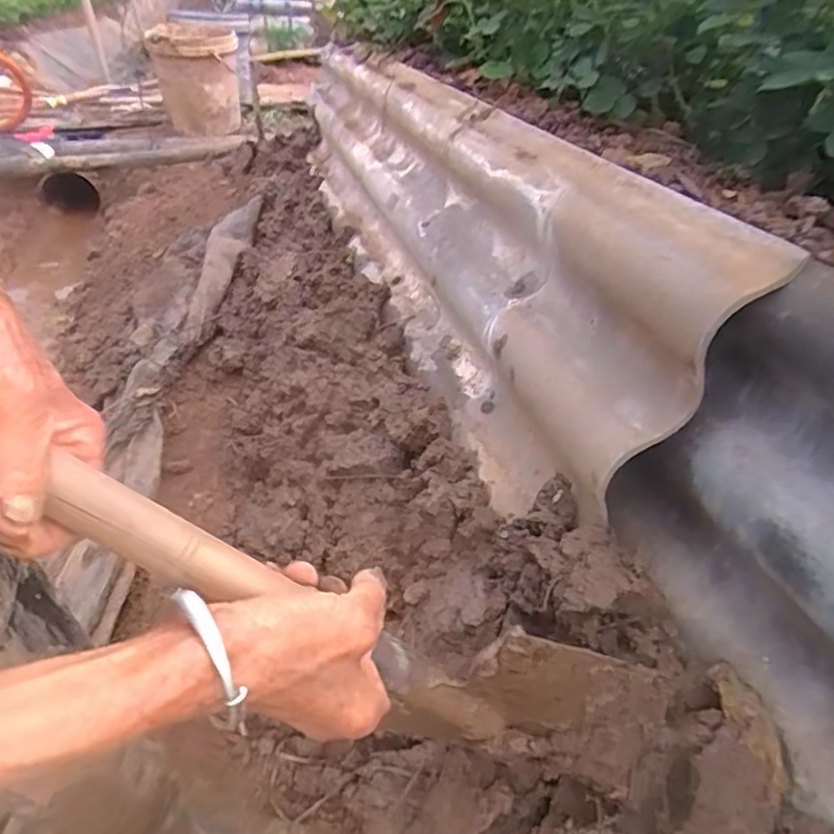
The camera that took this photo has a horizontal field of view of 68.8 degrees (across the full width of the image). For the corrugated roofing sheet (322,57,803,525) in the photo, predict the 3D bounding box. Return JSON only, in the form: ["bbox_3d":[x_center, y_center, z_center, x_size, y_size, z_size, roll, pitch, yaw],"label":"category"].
[{"bbox_3d":[-0.021,-0.401,1.040,0.047,0.317,1.484,15,28,-26],"label":"corrugated roofing sheet"}]

